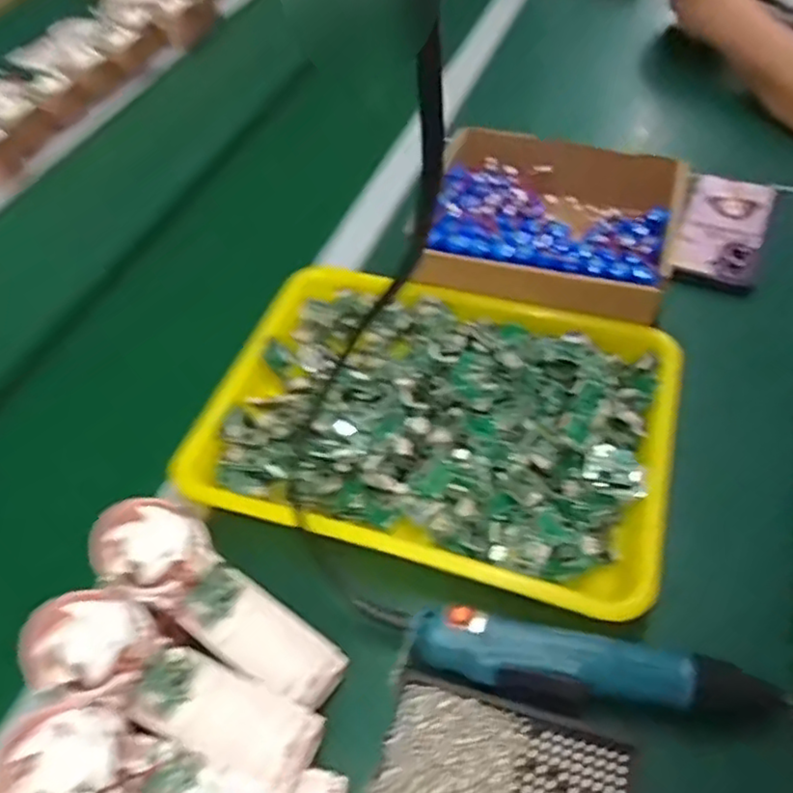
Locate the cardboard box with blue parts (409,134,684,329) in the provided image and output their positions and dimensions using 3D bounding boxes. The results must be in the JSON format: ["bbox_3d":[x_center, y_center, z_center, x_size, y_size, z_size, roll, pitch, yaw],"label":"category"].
[{"bbox_3d":[0.136,-0.160,0.599,0.211,0.059,0.196,13,52,13],"label":"cardboard box with blue parts"}]

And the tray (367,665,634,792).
[{"bbox_3d":[0.055,0.209,0.357,0.129,0.012,0.089,13,52,13],"label":"tray"}]

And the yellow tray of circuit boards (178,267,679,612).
[{"bbox_3d":[0.030,0.009,0.502,0.338,0.041,0.246,13,52,14],"label":"yellow tray of circuit boards"}]

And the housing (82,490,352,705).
[{"bbox_3d":[-0.111,0.122,0.413,0.177,0.030,0.060,27,57,23],"label":"housing"}]

